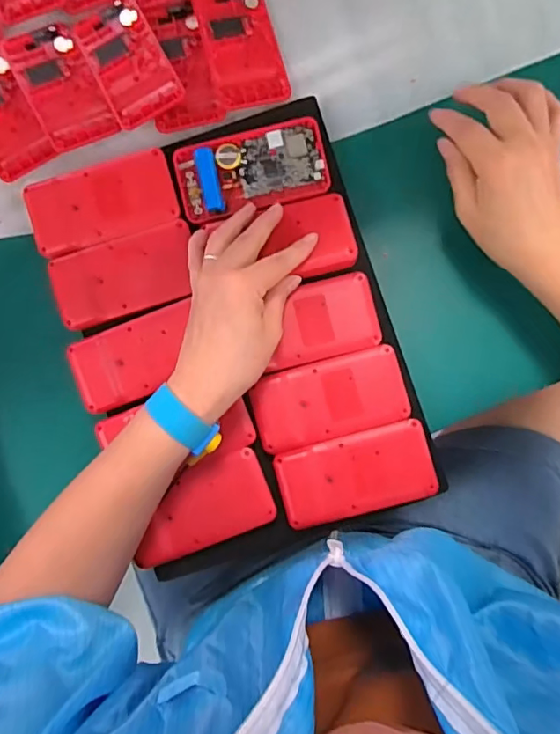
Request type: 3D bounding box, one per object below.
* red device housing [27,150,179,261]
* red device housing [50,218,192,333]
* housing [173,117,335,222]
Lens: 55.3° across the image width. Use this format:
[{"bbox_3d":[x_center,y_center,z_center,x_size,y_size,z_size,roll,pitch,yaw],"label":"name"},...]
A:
[{"bbox_3d":[-0.145,-0.134,0.442,0.117,0.023,0.060,-18,86,2],"label":"red device housing"},{"bbox_3d":[-0.126,-0.074,0.435,0.113,0.011,0.062,-18,86,2],"label":"red device housing"},{"bbox_3d":[-0.022,-0.162,0.444,0.121,0.015,0.065,-12,86,2],"label":"housing"}]

